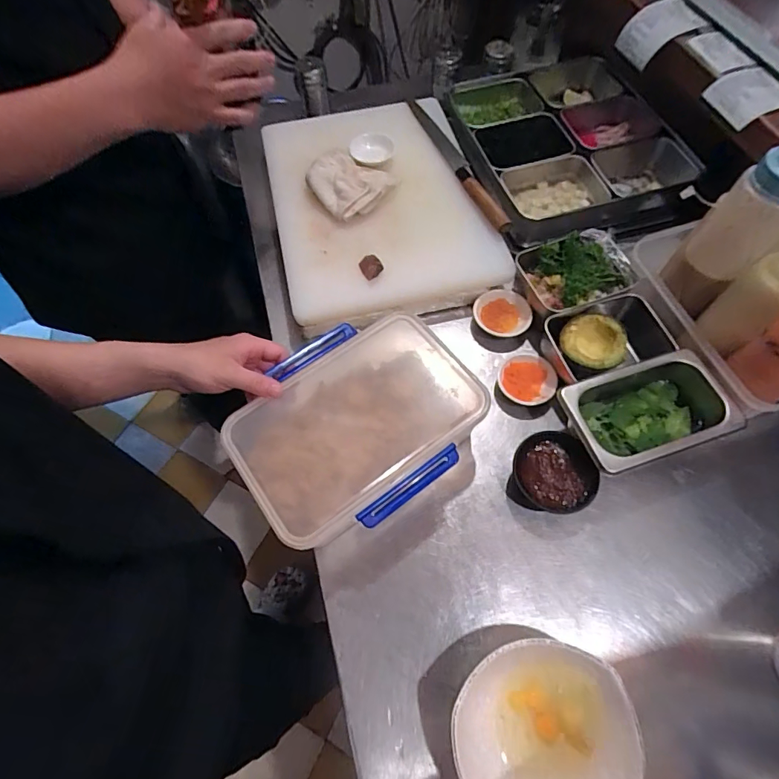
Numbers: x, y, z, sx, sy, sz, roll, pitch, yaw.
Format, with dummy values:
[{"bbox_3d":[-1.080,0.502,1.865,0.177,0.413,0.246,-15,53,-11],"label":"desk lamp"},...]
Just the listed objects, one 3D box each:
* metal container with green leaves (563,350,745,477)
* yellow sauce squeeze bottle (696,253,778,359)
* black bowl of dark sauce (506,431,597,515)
[{"bbox_3d":[0.285,0.031,0.511,0.171,0.069,0.108,-16,64,-7],"label":"metal container with green leaves"},{"bbox_3d":[0.386,-0.093,0.473,0.059,0.113,0.057,-39,69,-17],"label":"yellow sauce squeeze bottle"},{"bbox_3d":[0.183,0.094,0.496,0.084,0.039,0.084,0,63,1],"label":"black bowl of dark sauce"}]

